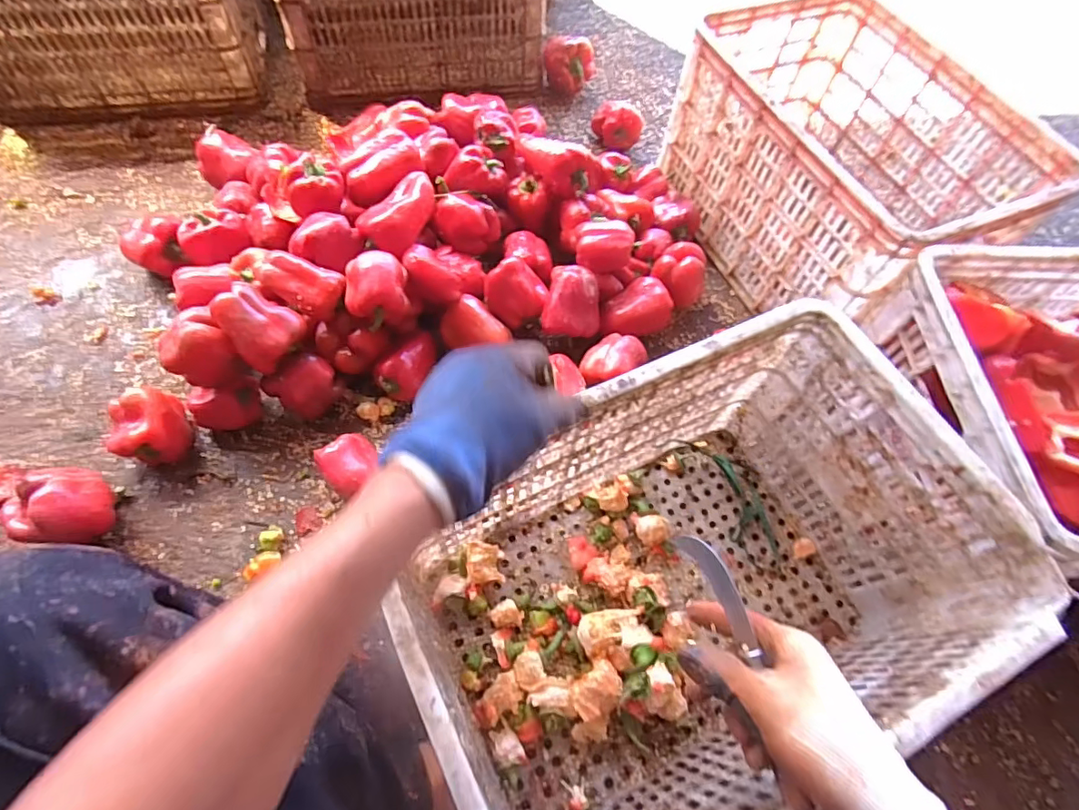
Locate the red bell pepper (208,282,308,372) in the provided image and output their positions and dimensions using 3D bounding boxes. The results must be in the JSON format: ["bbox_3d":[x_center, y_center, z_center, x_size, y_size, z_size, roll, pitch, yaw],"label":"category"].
[{"bbox_3d":[-0.340,-0.099,0.662,0.083,0.060,0.095,-35,70,-21],"label":"red bell pepper"}]

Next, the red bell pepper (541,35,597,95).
[{"bbox_3d":[0.058,-0.684,1.082,0.084,0.096,0.083,2,62,-4],"label":"red bell pepper"}]

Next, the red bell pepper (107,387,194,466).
[{"bbox_3d":[-0.488,0.026,0.686,0.067,0.082,0.087,9,62,0],"label":"red bell pepper"}]

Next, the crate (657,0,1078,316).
[{"bbox_3d":[0.434,-0.355,0.818,0.278,0.254,0.477,-20,66,-15],"label":"crate"}]

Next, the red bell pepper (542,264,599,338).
[{"bbox_3d":[0.045,-0.149,0.772,0.082,0.058,0.098,4,101,-12],"label":"red bell pepper"}]

